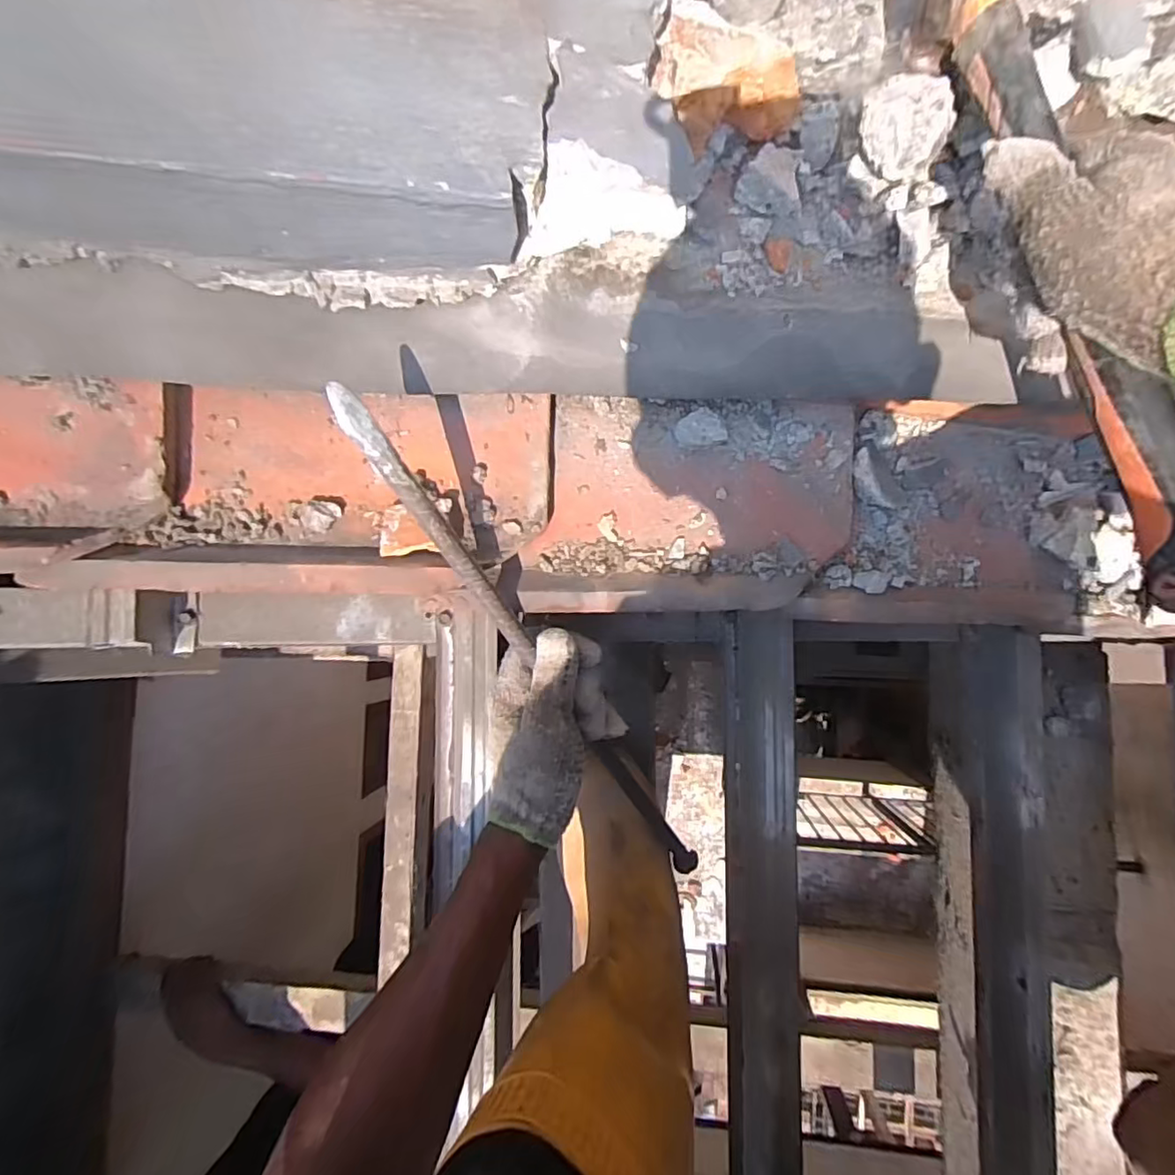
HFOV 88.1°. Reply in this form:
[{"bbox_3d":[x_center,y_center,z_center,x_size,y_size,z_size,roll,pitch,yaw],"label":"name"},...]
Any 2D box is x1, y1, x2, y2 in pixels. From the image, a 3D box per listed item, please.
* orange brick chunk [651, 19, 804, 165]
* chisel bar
[{"bbox_3d":[0.078,-0.290,0.351,0.103,0.039,0.053,-17,84,-28],"label":"orange brick chunk"},{"bbox_3d":[-0.011,0.082,0.434,0.017,0.029,0.503,-27,126,6],"label":"chisel bar"}]

